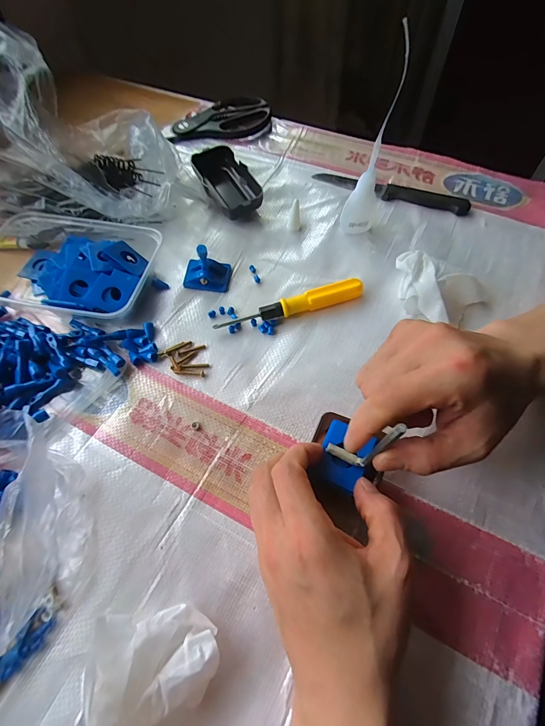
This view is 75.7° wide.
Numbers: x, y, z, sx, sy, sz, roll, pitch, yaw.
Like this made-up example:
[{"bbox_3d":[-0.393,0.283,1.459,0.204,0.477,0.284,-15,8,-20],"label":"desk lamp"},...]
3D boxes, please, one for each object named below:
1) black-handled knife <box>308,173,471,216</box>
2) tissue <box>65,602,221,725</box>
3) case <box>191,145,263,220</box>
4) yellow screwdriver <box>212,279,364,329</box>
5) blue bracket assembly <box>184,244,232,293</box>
[{"bbox_3d":[0.132,-0.197,0.402,0.177,0.010,0.021,21,65,14],"label":"black-handled knife"},{"bbox_3d":[-0.073,0.188,0.191,0.071,0.046,0.093,11,63,9],"label":"tissue"},{"bbox_3d":[-0.055,-0.213,0.411,0.050,0.028,0.102,-27,64,-11],"label":"case"},{"bbox_3d":[0.016,-0.053,0.332,0.140,0.019,0.017,-16,62,-5],"label":"yellow screwdriver"},{"bbox_3d":[-0.067,-0.097,0.352,0.044,0.031,0.036,7,62,7],"label":"blue bracket assembly"}]

